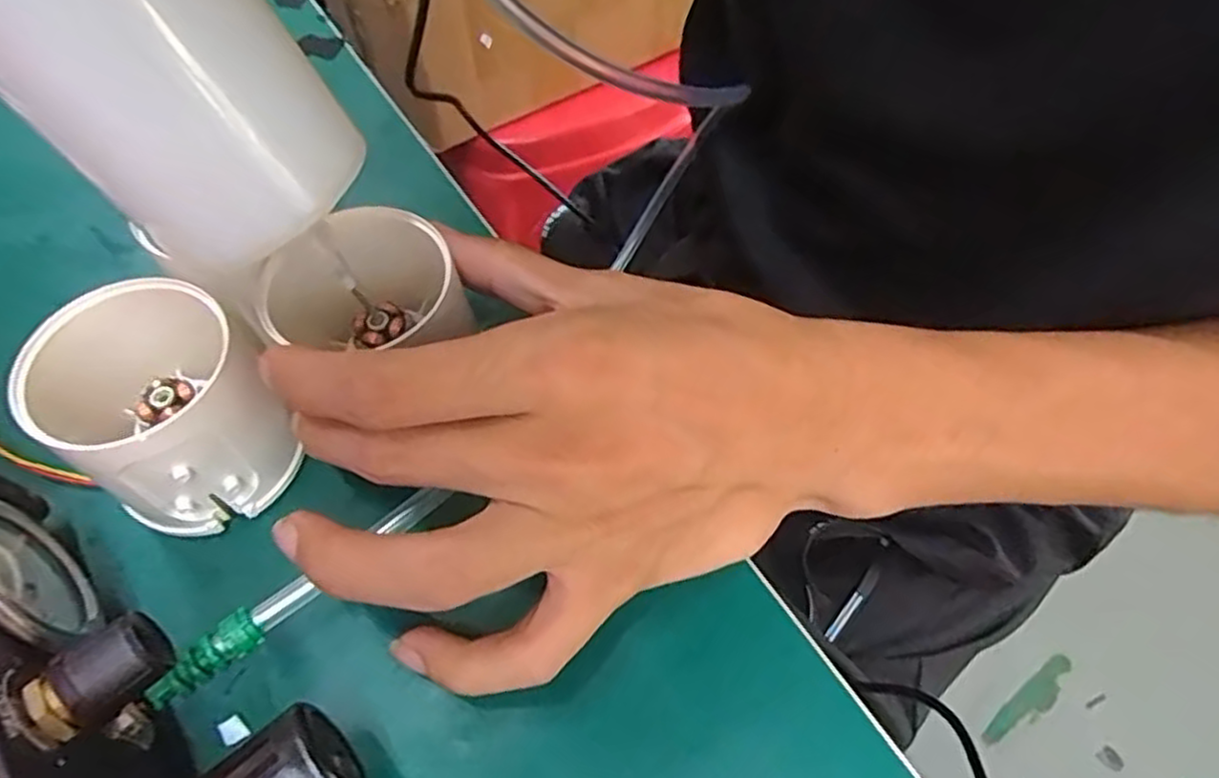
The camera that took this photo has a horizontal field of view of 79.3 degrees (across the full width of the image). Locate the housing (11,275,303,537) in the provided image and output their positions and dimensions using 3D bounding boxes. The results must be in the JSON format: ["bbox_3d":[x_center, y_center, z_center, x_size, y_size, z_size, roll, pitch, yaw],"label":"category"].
[{"bbox_3d":[-0.121,0.004,0.204,0.053,0.054,0.049,-1,60,2],"label":"housing"}]

